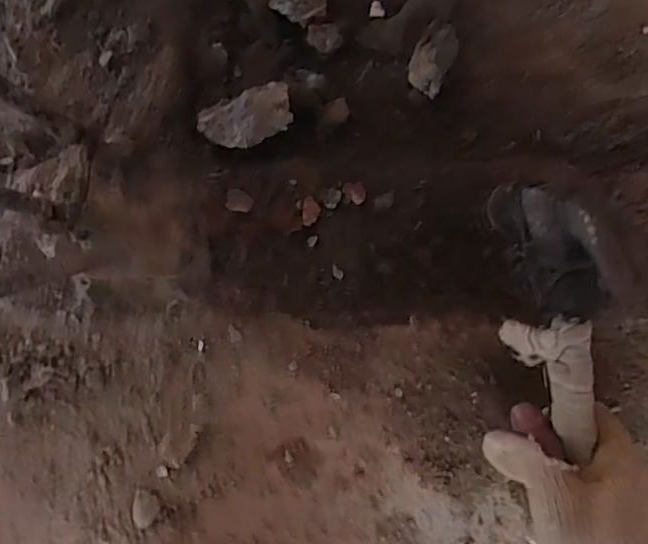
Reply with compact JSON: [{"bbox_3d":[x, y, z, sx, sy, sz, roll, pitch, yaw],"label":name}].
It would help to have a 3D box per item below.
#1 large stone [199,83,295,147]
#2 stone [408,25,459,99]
[{"bbox_3d":[-0.062,-0.122,0.466,0.075,0.031,0.045,-20,84,2],"label":"large stone"},{"bbox_3d":[0.089,-0.175,0.458,0.032,0.049,0.056,25,87,5],"label":"stone"}]

